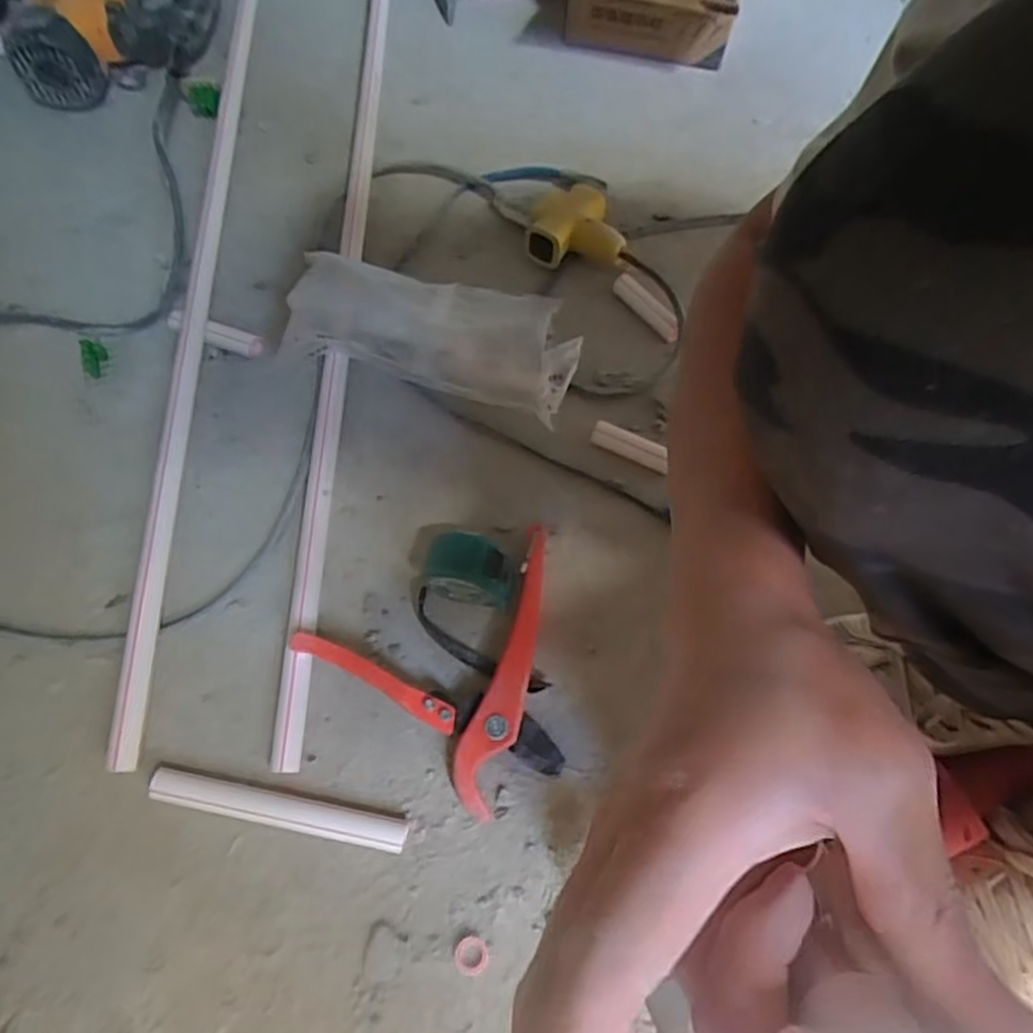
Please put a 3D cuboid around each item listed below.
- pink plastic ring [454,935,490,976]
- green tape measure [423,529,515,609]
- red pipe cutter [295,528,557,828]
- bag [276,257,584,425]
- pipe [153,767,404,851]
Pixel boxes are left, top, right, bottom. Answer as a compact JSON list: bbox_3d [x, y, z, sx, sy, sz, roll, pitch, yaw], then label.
[{"bbox_3d":[-0.028,0.277,0.460,0.022,0.004,0.022,0,65,-1],"label":"pink plastic ring"},{"bbox_3d":[-0.035,0.041,0.536,0.067,0.064,0.040,8,65,3],"label":"green tape measure"},{"bbox_3d":[-0.031,0.116,0.518,0.189,0.033,0.160,-27,68,-13],"label":"red pipe cutter"},{"bbox_3d":[-0.063,-0.159,0.620,0.238,0.075,0.126,13,65,5],"label":"bag"},{"bbox_3d":[-0.156,0.193,0.482,0.169,0.018,0.022,10,65,4],"label":"pipe"}]

